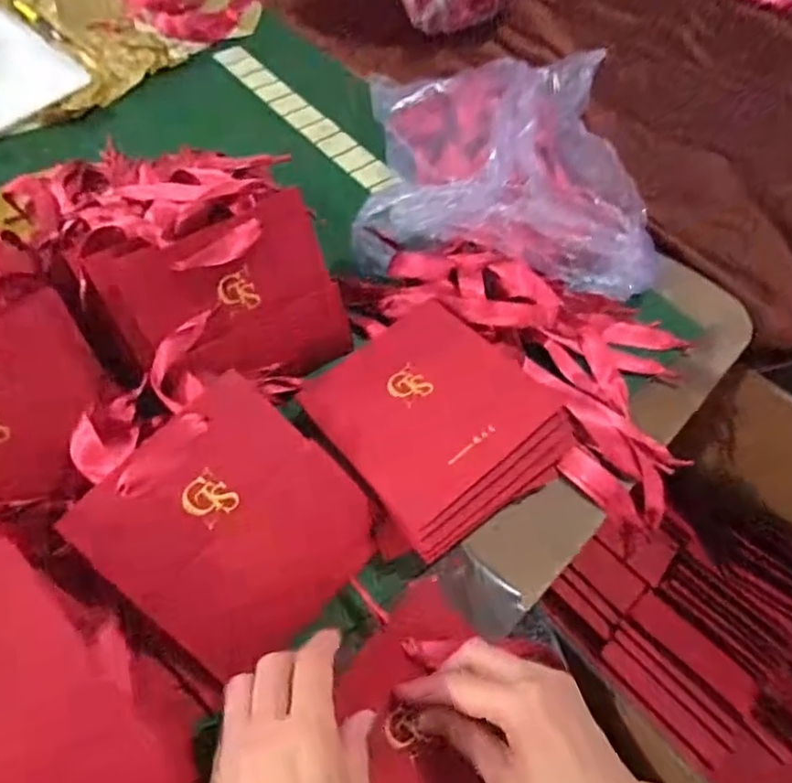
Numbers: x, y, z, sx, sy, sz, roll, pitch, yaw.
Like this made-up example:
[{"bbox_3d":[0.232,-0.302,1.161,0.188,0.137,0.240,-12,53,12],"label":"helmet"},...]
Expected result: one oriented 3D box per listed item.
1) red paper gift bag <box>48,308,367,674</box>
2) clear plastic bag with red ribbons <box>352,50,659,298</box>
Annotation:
[{"bbox_3d":[-0.117,0.068,0.381,0.140,0.033,0.195,-40,95,-26],"label":"red paper gift bag"},{"bbox_3d":[0.097,-0.233,0.572,0.254,0.081,0.349,3,57,-2],"label":"clear plastic bag with red ribbons"}]

